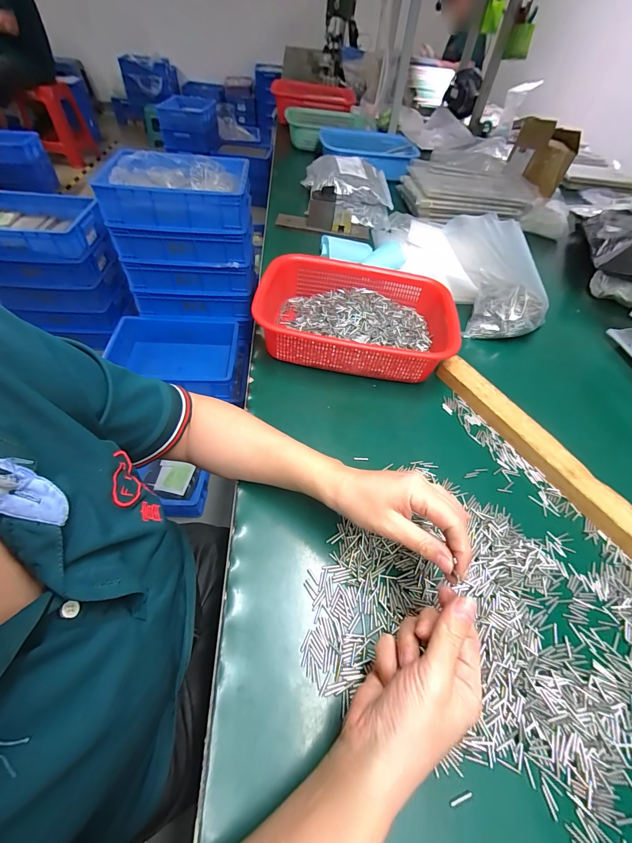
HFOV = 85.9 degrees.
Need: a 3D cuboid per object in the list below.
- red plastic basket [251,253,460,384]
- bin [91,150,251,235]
[{"bbox_3d":[0.060,-0.165,0.532,0.286,0.070,0.214,10,52,3],"label":"red plastic basket"},{"bbox_3d":[-0.420,-0.720,1.062,0.410,0.119,0.271,-2,52,-6],"label":"bin"}]

